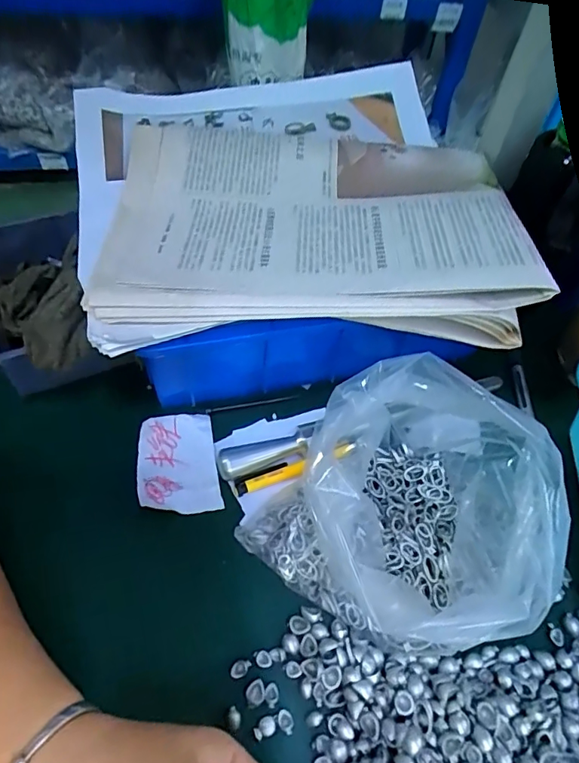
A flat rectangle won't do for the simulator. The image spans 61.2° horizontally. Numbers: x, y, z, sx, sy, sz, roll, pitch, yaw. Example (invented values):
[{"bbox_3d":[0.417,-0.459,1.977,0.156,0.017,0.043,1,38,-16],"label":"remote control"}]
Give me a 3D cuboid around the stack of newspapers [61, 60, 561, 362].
[{"bbox_3d":[-0.007,-0.143,0.363,0.293,0.045,0.281,-5,54,-8],"label":"stack of newspapers"}]

